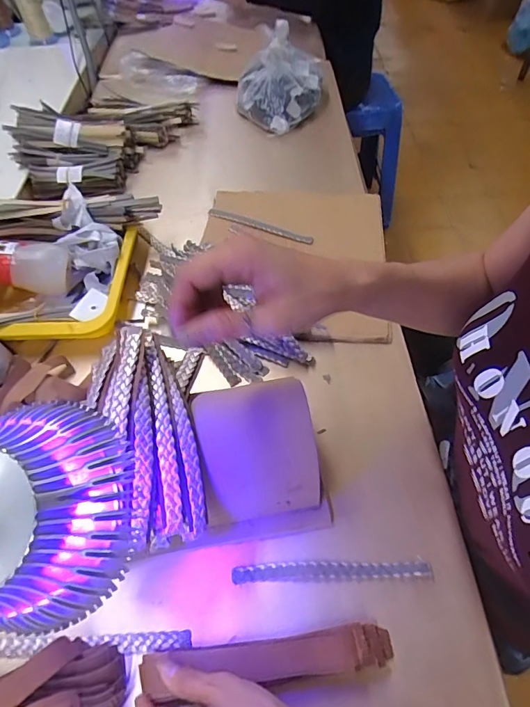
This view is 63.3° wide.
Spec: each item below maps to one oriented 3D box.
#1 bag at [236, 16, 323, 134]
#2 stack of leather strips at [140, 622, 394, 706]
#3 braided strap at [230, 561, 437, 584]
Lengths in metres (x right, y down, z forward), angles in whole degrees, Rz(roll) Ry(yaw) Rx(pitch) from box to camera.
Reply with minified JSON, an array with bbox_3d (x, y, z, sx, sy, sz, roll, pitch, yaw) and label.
[{"bbox_3d":[0.024,-0.504,0.797,0.155,0.148,0.158,5,55,7],"label":"bag"},{"bbox_3d":[0.004,0.238,0.334,0.193,0.028,0.033,-4,55,-3],"label":"stack of leather strips"},{"bbox_3d":[0.058,0.192,0.380,0.172,0.008,0.015,-2,54,1],"label":"braided strap"}]

